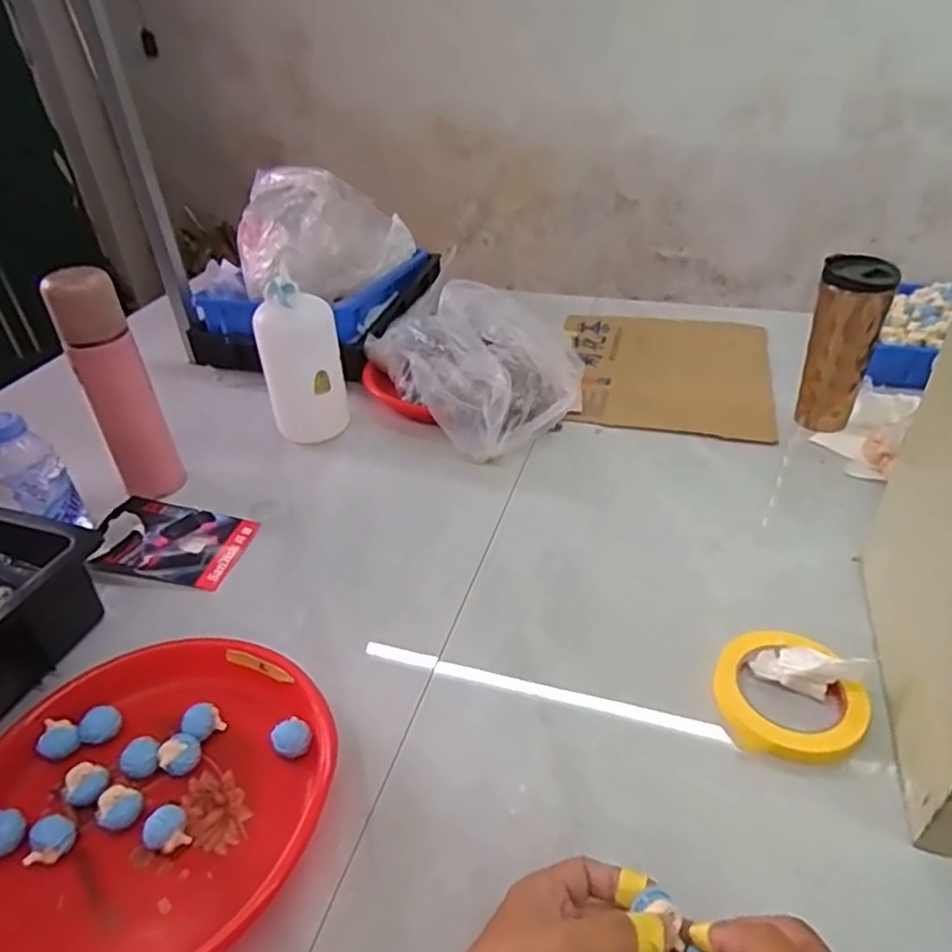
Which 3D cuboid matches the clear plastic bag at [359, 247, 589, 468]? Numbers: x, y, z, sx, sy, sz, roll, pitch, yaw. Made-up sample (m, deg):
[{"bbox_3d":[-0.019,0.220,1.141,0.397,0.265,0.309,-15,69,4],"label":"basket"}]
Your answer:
[{"bbox_3d":[0.000,-0.159,0.860,0.188,0.186,0.293,-21,40,-20],"label":"clear plastic bag"}]

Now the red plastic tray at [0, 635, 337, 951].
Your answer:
[{"bbox_3d":[-0.229,0.229,0.474,0.242,0.047,0.245,7,39,15],"label":"red plastic tray"}]

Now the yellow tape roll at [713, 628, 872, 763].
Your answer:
[{"bbox_3d":[0.246,0.170,0.530,0.110,0.024,0.105,-3,37,2],"label":"yellow tape roll"}]

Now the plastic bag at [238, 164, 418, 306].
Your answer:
[{"bbox_3d":[-0.231,-0.383,1.048,0.260,0.173,0.179,-10,38,-8],"label":"plastic bag"}]

